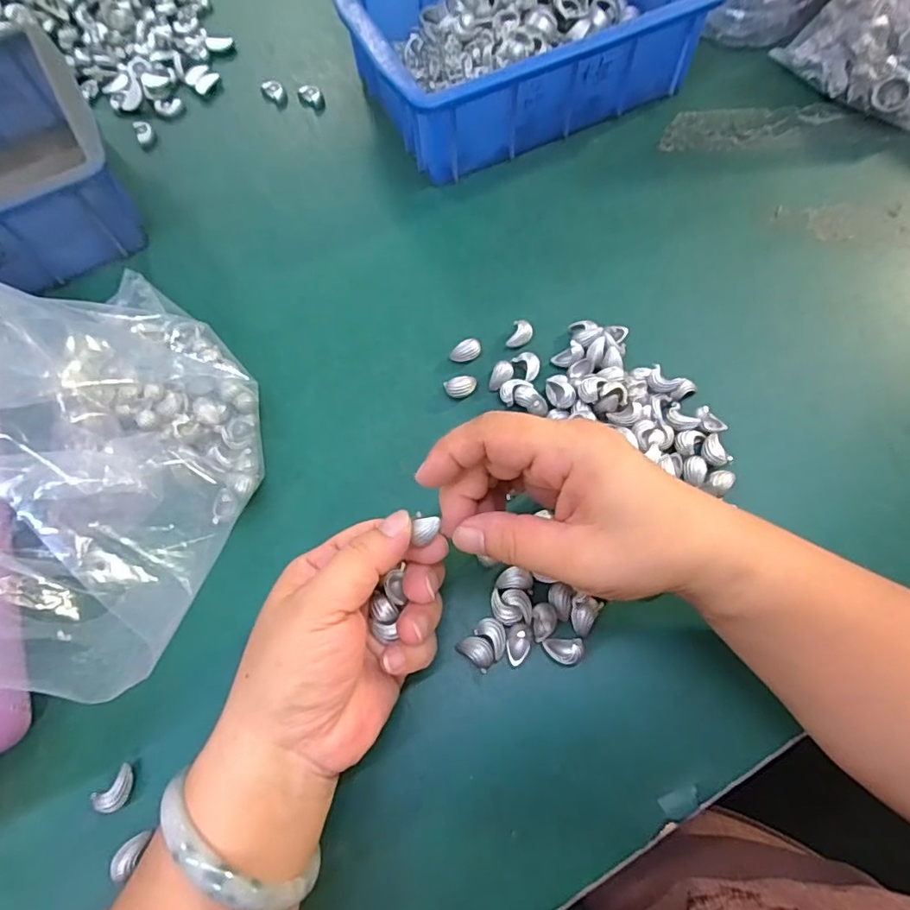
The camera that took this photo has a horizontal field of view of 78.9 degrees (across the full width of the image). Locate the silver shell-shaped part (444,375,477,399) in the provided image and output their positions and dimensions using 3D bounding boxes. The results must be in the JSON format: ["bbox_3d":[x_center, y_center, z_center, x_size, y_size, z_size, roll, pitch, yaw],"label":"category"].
[{"bbox_3d":[0.004,-0.042,0.342,0.019,0.007,0.012,-14,67,-5],"label":"silver shell-shaped part"}]

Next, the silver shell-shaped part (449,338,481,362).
[{"bbox_3d":[0.007,-0.066,0.350,0.019,0.011,0.011,-16,68,-5],"label":"silver shell-shaped part"}]

